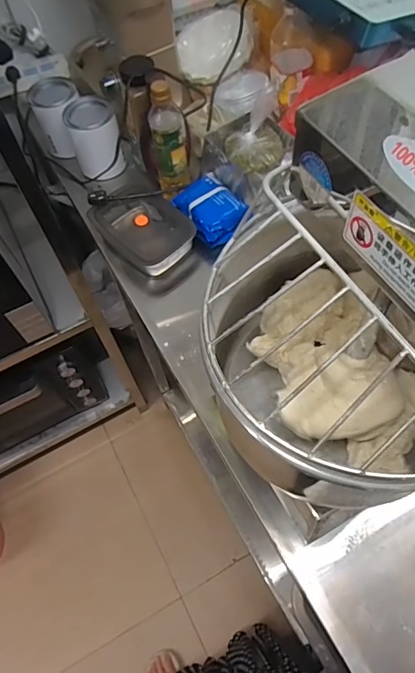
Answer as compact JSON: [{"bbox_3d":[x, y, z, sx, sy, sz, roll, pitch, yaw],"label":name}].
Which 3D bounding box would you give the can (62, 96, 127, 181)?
[{"bbox_3d":[-0.220,-0.390,0.920,0.097,0.126,0.093,-18,61,-6],"label":"can"}]

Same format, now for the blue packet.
[{"bbox_3d":[0.005,-0.235,0.859,0.103,0.041,0.141,-32,63,-13],"label":"blue packet"}]

